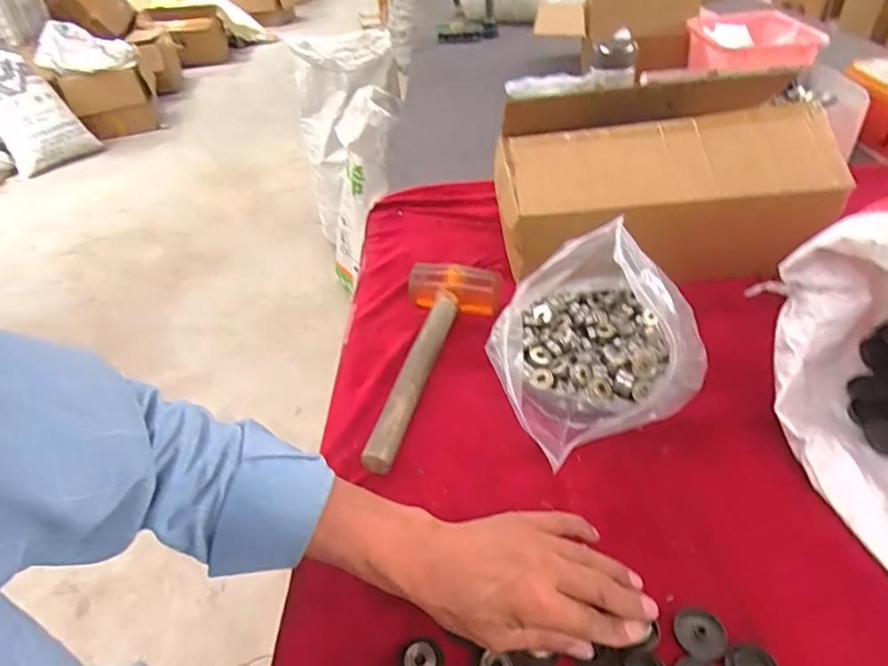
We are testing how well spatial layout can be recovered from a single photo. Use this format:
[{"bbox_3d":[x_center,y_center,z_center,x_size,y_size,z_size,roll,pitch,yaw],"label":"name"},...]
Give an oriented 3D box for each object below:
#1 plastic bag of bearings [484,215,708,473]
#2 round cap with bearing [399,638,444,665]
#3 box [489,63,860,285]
[{"bbox_3d":[0.142,-0.008,0.488,0.174,0.178,0.185,-8,41,-1],"label":"plastic bag of bearings"},{"bbox_3d":[-0.016,0.225,0.370,0.030,0.016,0.028,-4,41,4],"label":"round cap with bearing"},{"bbox_3d":[0.261,-0.190,0.682,0.358,0.181,0.194,-3,41,5],"label":"box"}]

